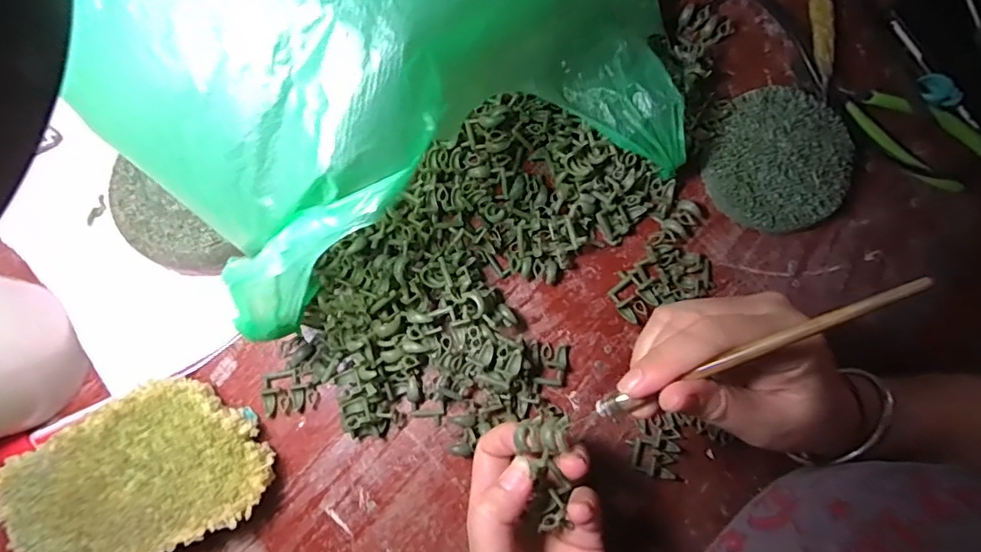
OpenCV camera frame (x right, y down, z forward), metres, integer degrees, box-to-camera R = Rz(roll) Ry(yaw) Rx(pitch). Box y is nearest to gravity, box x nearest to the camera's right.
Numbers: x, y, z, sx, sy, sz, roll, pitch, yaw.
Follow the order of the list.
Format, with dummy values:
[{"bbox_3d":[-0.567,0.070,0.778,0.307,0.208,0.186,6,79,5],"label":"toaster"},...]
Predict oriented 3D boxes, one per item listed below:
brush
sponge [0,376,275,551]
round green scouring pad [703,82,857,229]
[{"bbox_3d":[0.108,0.034,0.228,0.141,0.005,0.009,-30,78,25],"label":"brush"},{"bbox_3d":[-0.208,0.124,0.323,0.140,0.043,0.096,-30,83,-7],"label":"sponge"},{"bbox_3d":[0.209,-0.083,0.386,0.097,0.026,0.100,0,82,-3],"label":"round green scouring pad"}]

